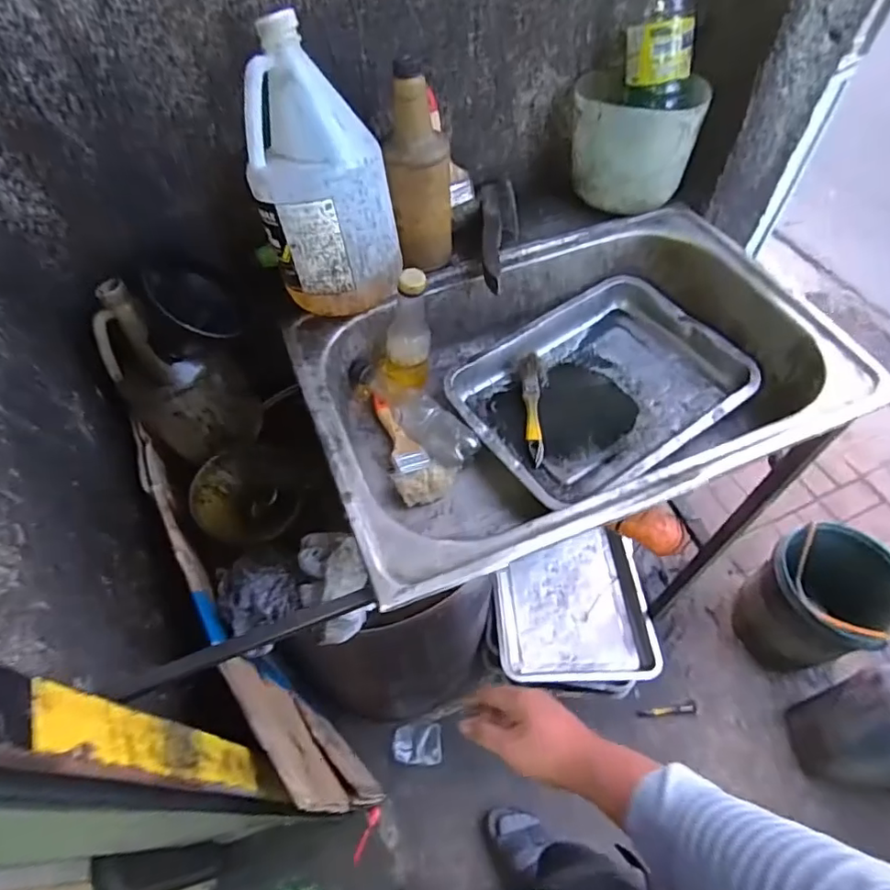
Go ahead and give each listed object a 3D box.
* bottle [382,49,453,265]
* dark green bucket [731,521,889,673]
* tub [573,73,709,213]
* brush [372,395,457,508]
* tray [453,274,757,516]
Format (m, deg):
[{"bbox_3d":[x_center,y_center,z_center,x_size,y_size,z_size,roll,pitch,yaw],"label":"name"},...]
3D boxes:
[{"bbox_3d":[-0.029,-0.317,0.662,0.071,0.216,0.085,-4,59,1],"label":"bottle"},{"bbox_3d":[0.962,0.395,1.440,0.304,0.393,0.272,-23,60,-10],"label":"dark green bucket"},{"bbox_3d":[0.254,-0.410,0.756,0.160,0.136,0.130,13,61,12],"label":"tub"},{"bbox_3d":[-0.048,-0.006,0.695,0.068,0.034,0.167,-22,60,-9],"label":"brush"},{"bbox_3d":[0.199,-0.077,0.742,0.350,0.053,0.269,-32,62,-14],"label":"tray"}]

